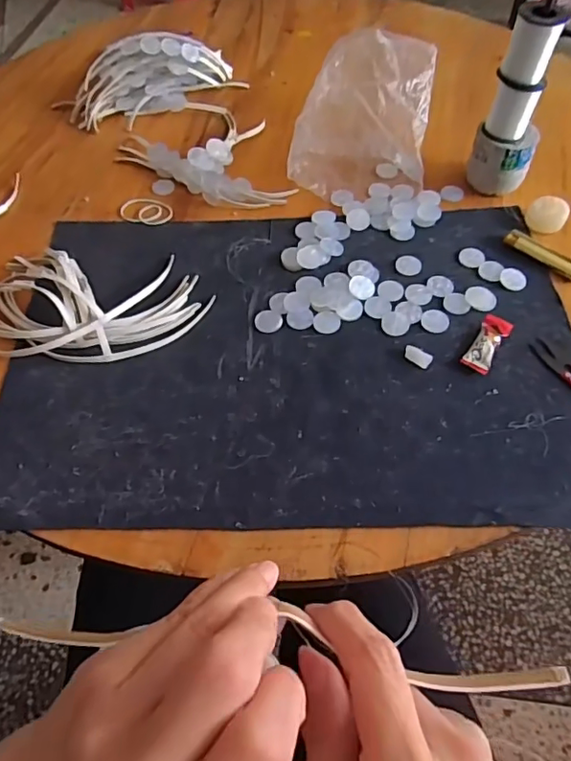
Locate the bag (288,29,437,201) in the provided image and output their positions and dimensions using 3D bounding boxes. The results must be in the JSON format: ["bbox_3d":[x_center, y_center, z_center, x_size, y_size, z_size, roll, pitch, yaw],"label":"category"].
[{"bbox_3d":[0.094,-0.315,0.637,0.147,0.073,0.214,8,56,7],"label":"bag"}]

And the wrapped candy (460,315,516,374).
[{"bbox_3d":[0.181,-0.033,0.485,0.025,0.007,0.062,28,61,20],"label":"wrapped candy"}]

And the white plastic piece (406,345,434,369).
[{"bbox_3d":[0.117,-0.021,0.478,0.024,0.007,0.014,25,63,18],"label":"white plastic piece"}]

